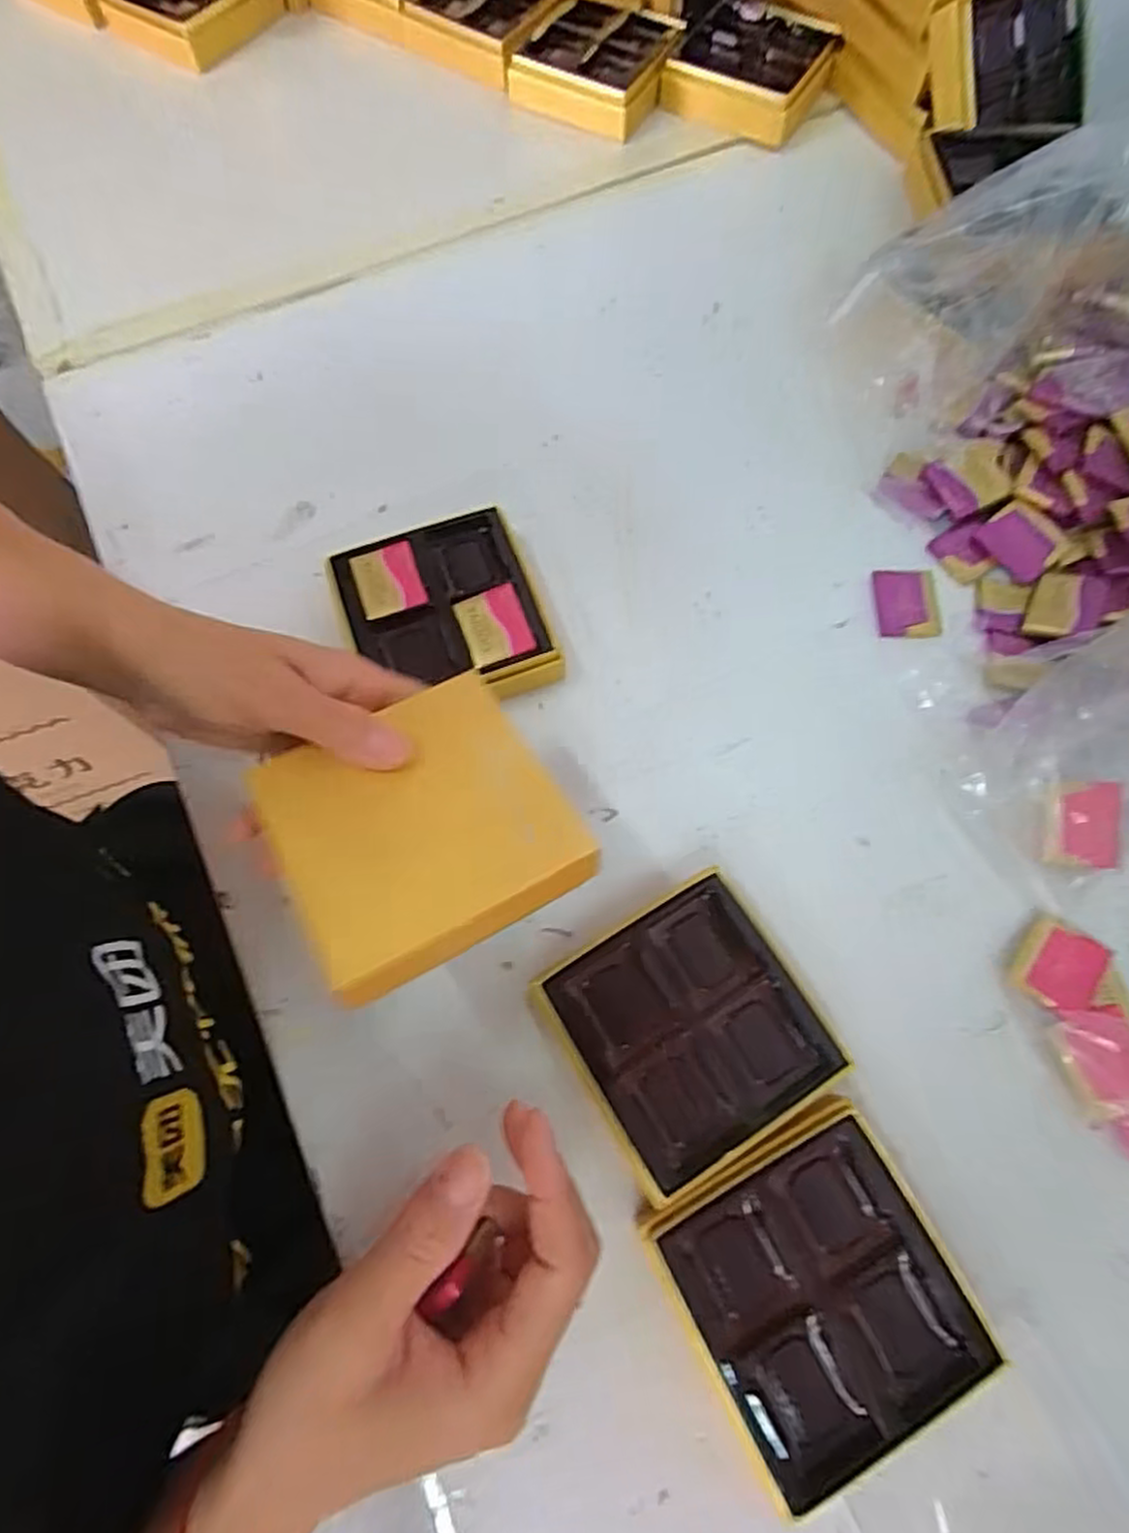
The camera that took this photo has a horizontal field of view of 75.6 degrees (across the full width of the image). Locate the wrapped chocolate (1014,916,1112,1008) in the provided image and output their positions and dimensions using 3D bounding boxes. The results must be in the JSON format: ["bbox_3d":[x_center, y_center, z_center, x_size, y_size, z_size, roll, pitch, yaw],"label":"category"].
[{"bbox_3d":[0.219,0.089,0.321,0.033,0.012,0.037,32,74,12],"label":"wrapped chocolate"}]

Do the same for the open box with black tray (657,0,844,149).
[{"bbox_3d":[0.135,-0.505,0.527,0.106,0.032,0.099,21,72,9],"label":"open box with black tray"}]

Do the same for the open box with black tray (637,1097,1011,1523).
[{"bbox_3d":[0.092,0.195,0.276,0.094,0.028,0.098,-28,72,-9],"label":"open box with black tray"}]

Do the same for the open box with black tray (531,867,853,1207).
[{"bbox_3d":[0.050,0.110,0.309,0.095,0.031,0.094,-30,72,-9],"label":"open box with black tray"}]

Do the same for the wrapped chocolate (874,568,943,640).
[{"bbox_3d":[0.184,-0.087,0.389,0.031,0.004,0.040,1,70,2],"label":"wrapped chocolate"}]

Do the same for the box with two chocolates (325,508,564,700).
[{"bbox_3d":[-0.061,-0.074,0.375,0.093,0.033,0.099,-21,71,-6],"label":"box with two chocolates"}]

